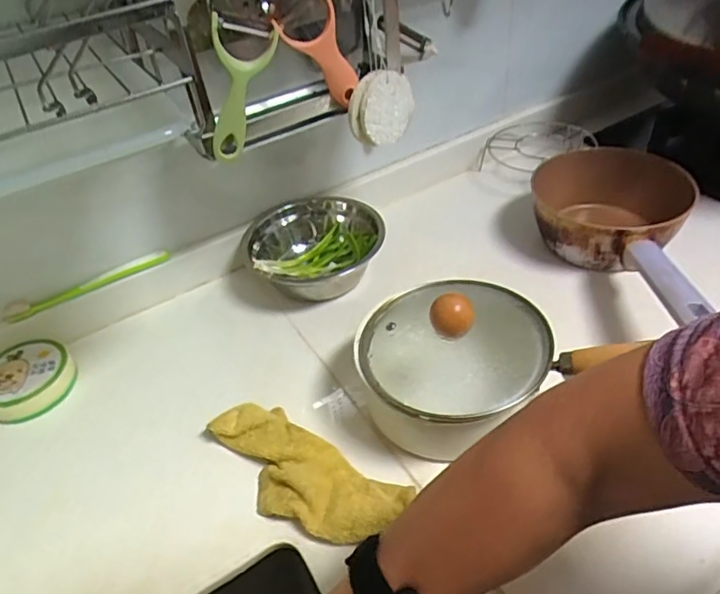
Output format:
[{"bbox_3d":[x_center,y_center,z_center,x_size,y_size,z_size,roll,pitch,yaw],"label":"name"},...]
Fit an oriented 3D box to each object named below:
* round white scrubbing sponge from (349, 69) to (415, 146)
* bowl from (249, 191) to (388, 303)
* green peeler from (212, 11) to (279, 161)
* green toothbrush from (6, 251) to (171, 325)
[{"bbox_3d":[0.025,-0.206,0.594,0.077,0.076,0.022,-33,48,-25],"label":"round white scrubbing sponge"},{"bbox_3d":[-0.050,-0.058,0.690,0.153,0.079,0.140,-4,42,4],"label":"bowl"},{"bbox_3d":[-0.112,-0.189,0.509,0.058,0.127,0.024,-7,37,-35],"label":"green peeler"},{"bbox_3d":[-0.321,-0.016,0.653,0.189,0.019,0.016,-24,44,-17],"label":"green toothbrush"}]

